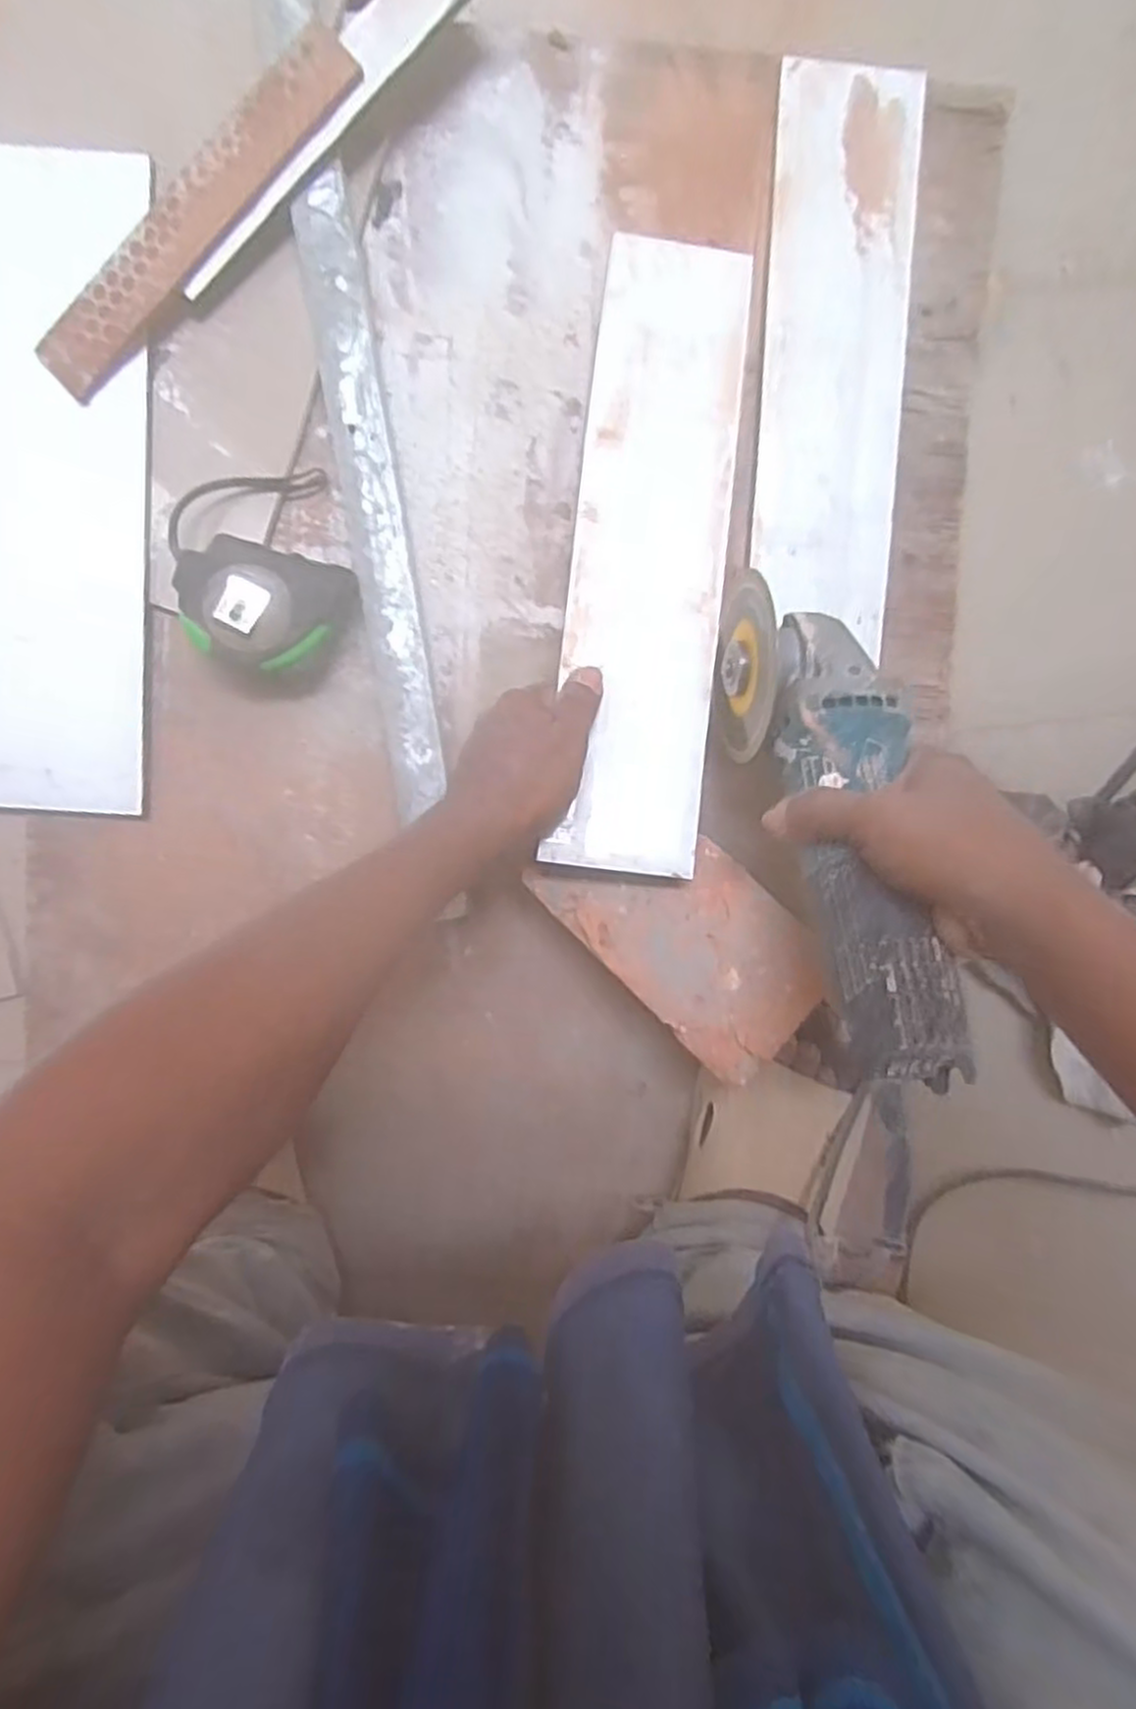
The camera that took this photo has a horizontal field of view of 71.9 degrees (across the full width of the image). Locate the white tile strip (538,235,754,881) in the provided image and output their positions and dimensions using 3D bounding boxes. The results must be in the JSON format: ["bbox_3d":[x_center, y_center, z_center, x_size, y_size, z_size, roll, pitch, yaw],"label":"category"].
[{"bbox_3d":[0.050,-0.182,0.466,0.092,0.007,0.383,5,84,-2],"label":"white tile strip"}]

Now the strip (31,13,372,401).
[{"bbox_3d":[-0.217,-0.371,0.455,0.245,0.007,0.039,-43,100,7],"label":"strip"}]

